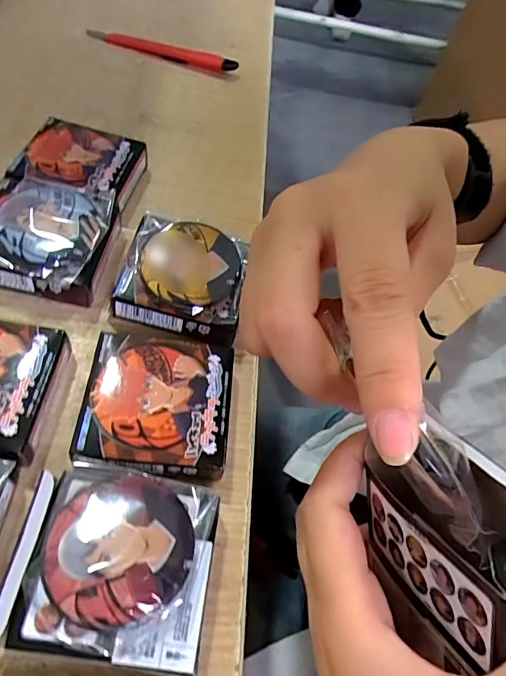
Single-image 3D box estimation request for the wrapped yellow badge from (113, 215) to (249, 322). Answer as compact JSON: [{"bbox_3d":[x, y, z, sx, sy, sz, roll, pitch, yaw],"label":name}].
[{"bbox_3d":[-0.038,-0.042,0.265,0.066,0.012,0.060,15,67,-3],"label":"wrapped yellow badge"}]

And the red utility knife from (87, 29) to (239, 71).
[{"bbox_3d":[-0.086,-0.268,0.433,0.144,0.012,0.017,14,56,-1],"label":"red utility knife"}]

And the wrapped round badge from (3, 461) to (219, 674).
[{"bbox_3d":[-0.050,0.084,0.180,0.067,0.011,0.067,11,56,-3],"label":"wrapped round badge"}]

